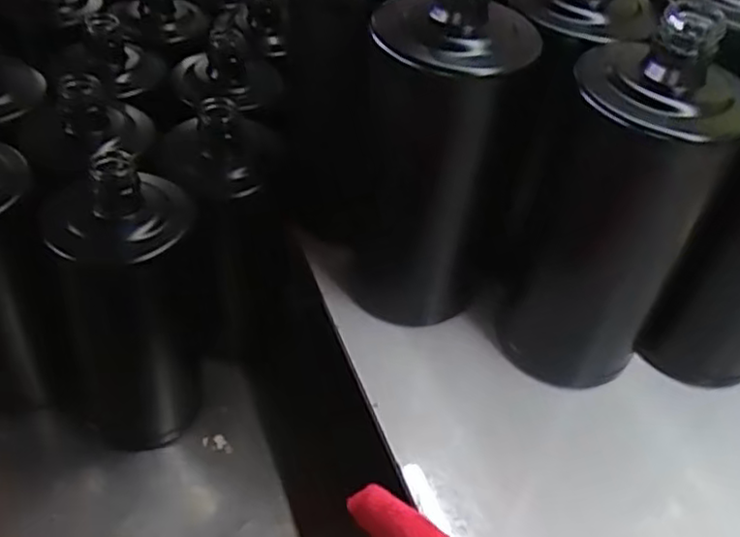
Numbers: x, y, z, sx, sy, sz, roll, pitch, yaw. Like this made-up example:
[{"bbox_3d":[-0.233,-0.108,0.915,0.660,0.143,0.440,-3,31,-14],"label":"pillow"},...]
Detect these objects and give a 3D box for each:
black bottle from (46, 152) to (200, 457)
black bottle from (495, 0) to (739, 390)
[{"bbox_3d":[-0.143,0.028,0.423,0.090,0.189,0.072,-14,50,-16],"label":"black bottle"},{"bbox_3d":[0.115,-0.028,0.349,0.078,0.191,0.068,16,48,11],"label":"black bottle"}]

